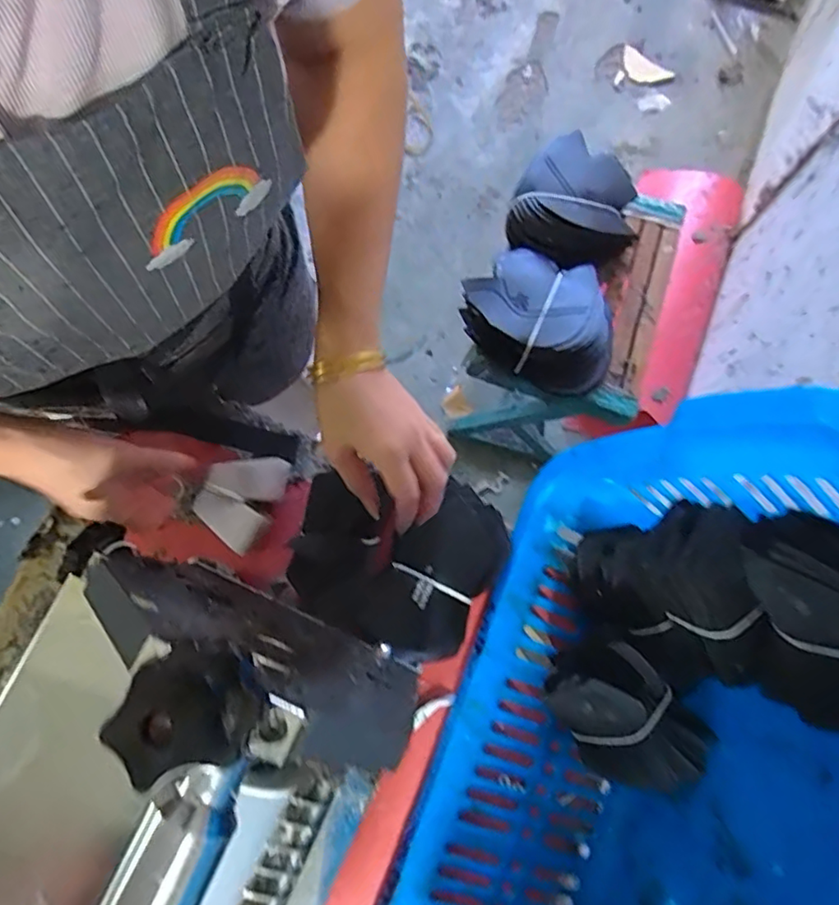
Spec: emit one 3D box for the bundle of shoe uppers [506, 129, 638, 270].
[{"bbox_3d":[0.217,-0.344,0.811,0.176,0.068,0.200,41,82,8],"label":"bundle of shoe uppers"}]

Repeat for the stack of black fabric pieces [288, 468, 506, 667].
[{"bbox_3d":[-0.019,0.090,0.480,0.165,0.032,0.140,17,80,4],"label":"stack of black fabric pieces"}]

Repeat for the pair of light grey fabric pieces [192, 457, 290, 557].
[{"bbox_3d":[-0.154,0.037,0.486,0.065,0.009,0.080,21,80,5],"label":"pair of light grey fabric pieces"}]

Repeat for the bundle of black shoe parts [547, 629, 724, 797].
[{"bbox_3d":[0.157,0.205,0.433,0.083,0.086,0.129,-44,81,-7],"label":"bundle of black shoe parts"}]

